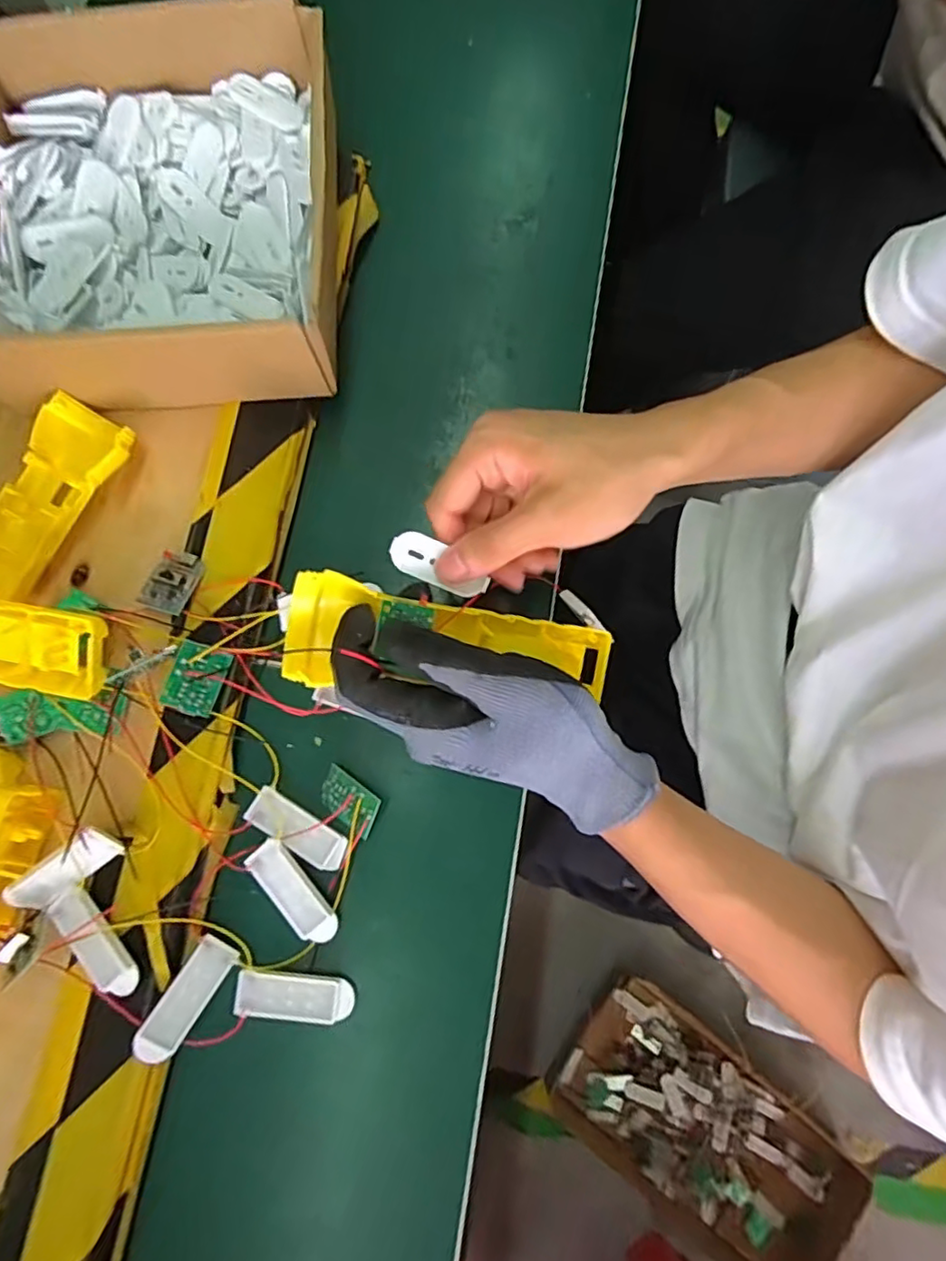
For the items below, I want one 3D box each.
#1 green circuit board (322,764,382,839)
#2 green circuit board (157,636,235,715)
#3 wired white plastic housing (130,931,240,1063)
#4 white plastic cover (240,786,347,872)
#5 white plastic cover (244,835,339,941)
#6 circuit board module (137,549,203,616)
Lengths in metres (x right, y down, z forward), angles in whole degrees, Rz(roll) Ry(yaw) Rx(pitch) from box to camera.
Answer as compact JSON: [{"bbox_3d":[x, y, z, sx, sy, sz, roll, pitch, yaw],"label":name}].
[{"bbox_3d":[-0.065,0.089,0.328,0.034,0.005,0.024,28,102,21],"label":"green circuit board"},{"bbox_3d":[-0.143,0.025,0.326,0.026,0.005,0.035,22,81,-21],"label":"green circuit board"},{"bbox_3d":[-0.140,0.180,0.306,0.020,0.006,0.056,30,64,7],"label":"wired white plastic housing"},{"bbox_3d":[-0.093,0.105,0.332,0.055,0.005,0.020,31,80,7],"label":"white plastic cover"},{"bbox_3d":[-0.093,0.135,0.322,0.020,0.005,0.058,-42,80,-8],"label":"white plastic cover"},{"bbox_3d":[-0.164,-0.028,0.339,0.023,0.010,0.035,18,79,5],"label":"circuit board module"}]

